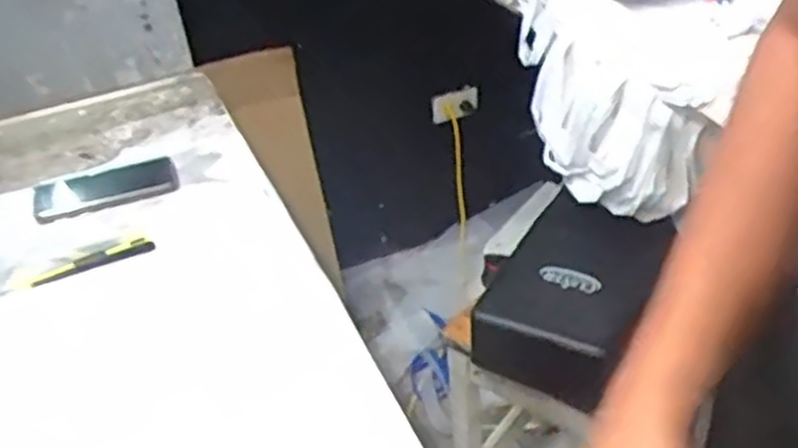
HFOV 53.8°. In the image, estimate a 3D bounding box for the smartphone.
[{"bbox_3d":[-0.358,-0.047,0.966,0.167,0.016,0.089,-15,36,-13],"label":"smartphone"}]

